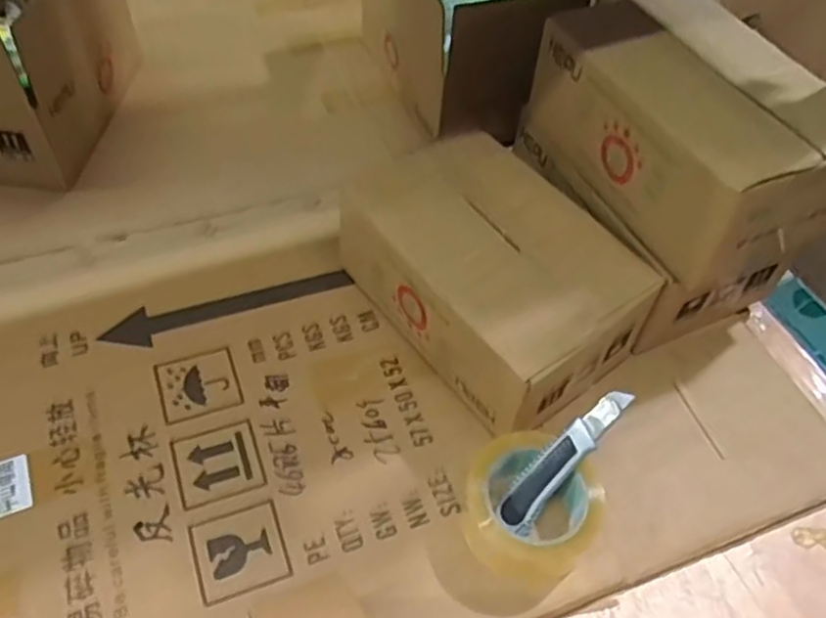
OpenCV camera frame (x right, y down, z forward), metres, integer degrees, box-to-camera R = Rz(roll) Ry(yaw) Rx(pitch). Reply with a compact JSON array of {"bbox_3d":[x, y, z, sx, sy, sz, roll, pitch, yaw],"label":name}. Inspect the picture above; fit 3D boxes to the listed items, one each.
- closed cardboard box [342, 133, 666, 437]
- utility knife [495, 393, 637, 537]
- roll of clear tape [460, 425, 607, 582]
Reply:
[{"bbox_3d":[0.070,-0.035,0.679,0.176,0.122,0.267,-32,61,-25],"label":"closed cardboard box"},{"bbox_3d":[0.120,0.119,0.570,0.140,0.013,0.030,-49,62,3],"label":"utility knife"},{"bbox_3d":[0.093,0.158,0.577,0.105,0.052,0.099,2,52,-2],"label":"roll of clear tape"}]

